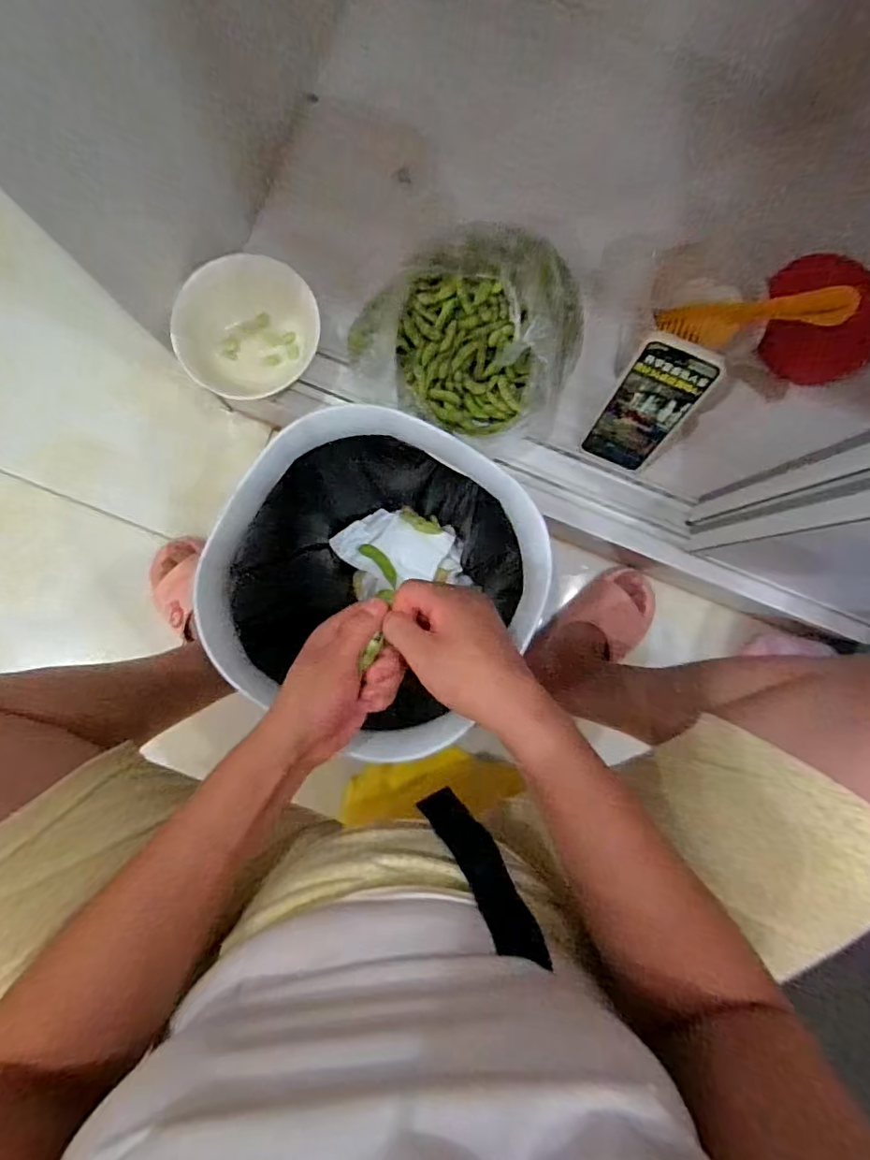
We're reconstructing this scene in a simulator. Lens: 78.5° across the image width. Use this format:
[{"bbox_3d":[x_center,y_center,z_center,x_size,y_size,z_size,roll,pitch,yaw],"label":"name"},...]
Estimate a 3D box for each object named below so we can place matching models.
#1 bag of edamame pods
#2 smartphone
[{"bbox_3d":[0.039,-0.276,0.582,0.243,0.098,0.234,20,88,0],"label":"bag of edamame pods"},{"bbox_3d":[0.216,-0.174,0.553,0.074,0.173,0.011,22,62,0],"label":"smartphone"}]

